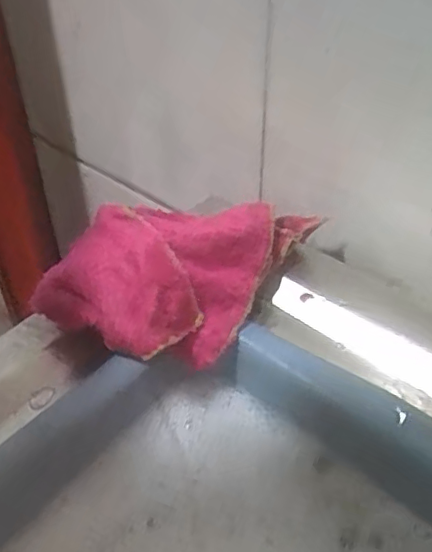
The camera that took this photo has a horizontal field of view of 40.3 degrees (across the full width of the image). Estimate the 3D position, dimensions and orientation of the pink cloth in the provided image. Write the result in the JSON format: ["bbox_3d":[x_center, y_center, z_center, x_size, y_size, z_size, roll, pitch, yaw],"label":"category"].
[{"bbox_3d":[-0.013,-0.004,0.335,0.159,0.065,0.078,-31,51,-29],"label":"pink cloth"}]

